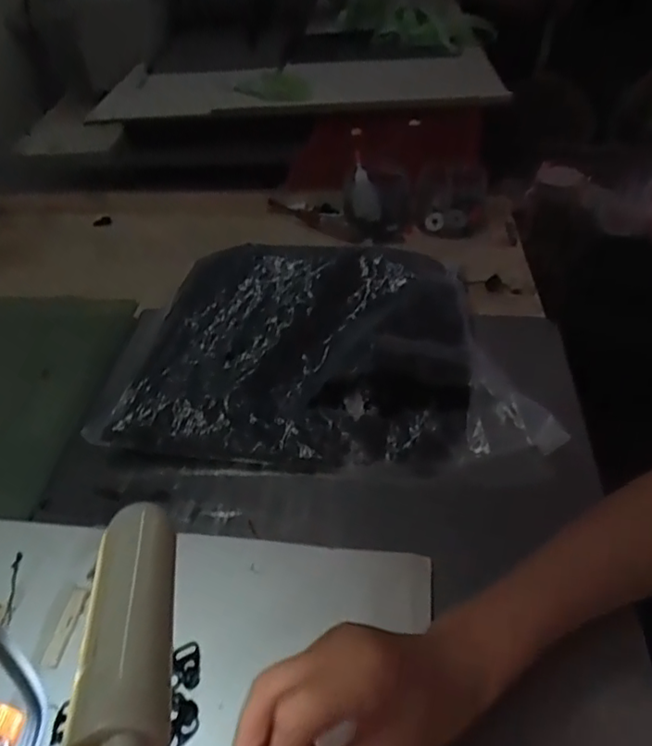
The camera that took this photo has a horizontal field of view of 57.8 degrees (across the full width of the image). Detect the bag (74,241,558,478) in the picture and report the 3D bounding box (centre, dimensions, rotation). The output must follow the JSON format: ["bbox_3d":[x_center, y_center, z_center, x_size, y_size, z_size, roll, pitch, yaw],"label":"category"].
[{"bbox_3d":[0.005,-0.029,0.518,0.345,0.055,0.244,2,45,6],"label":"bag"}]

